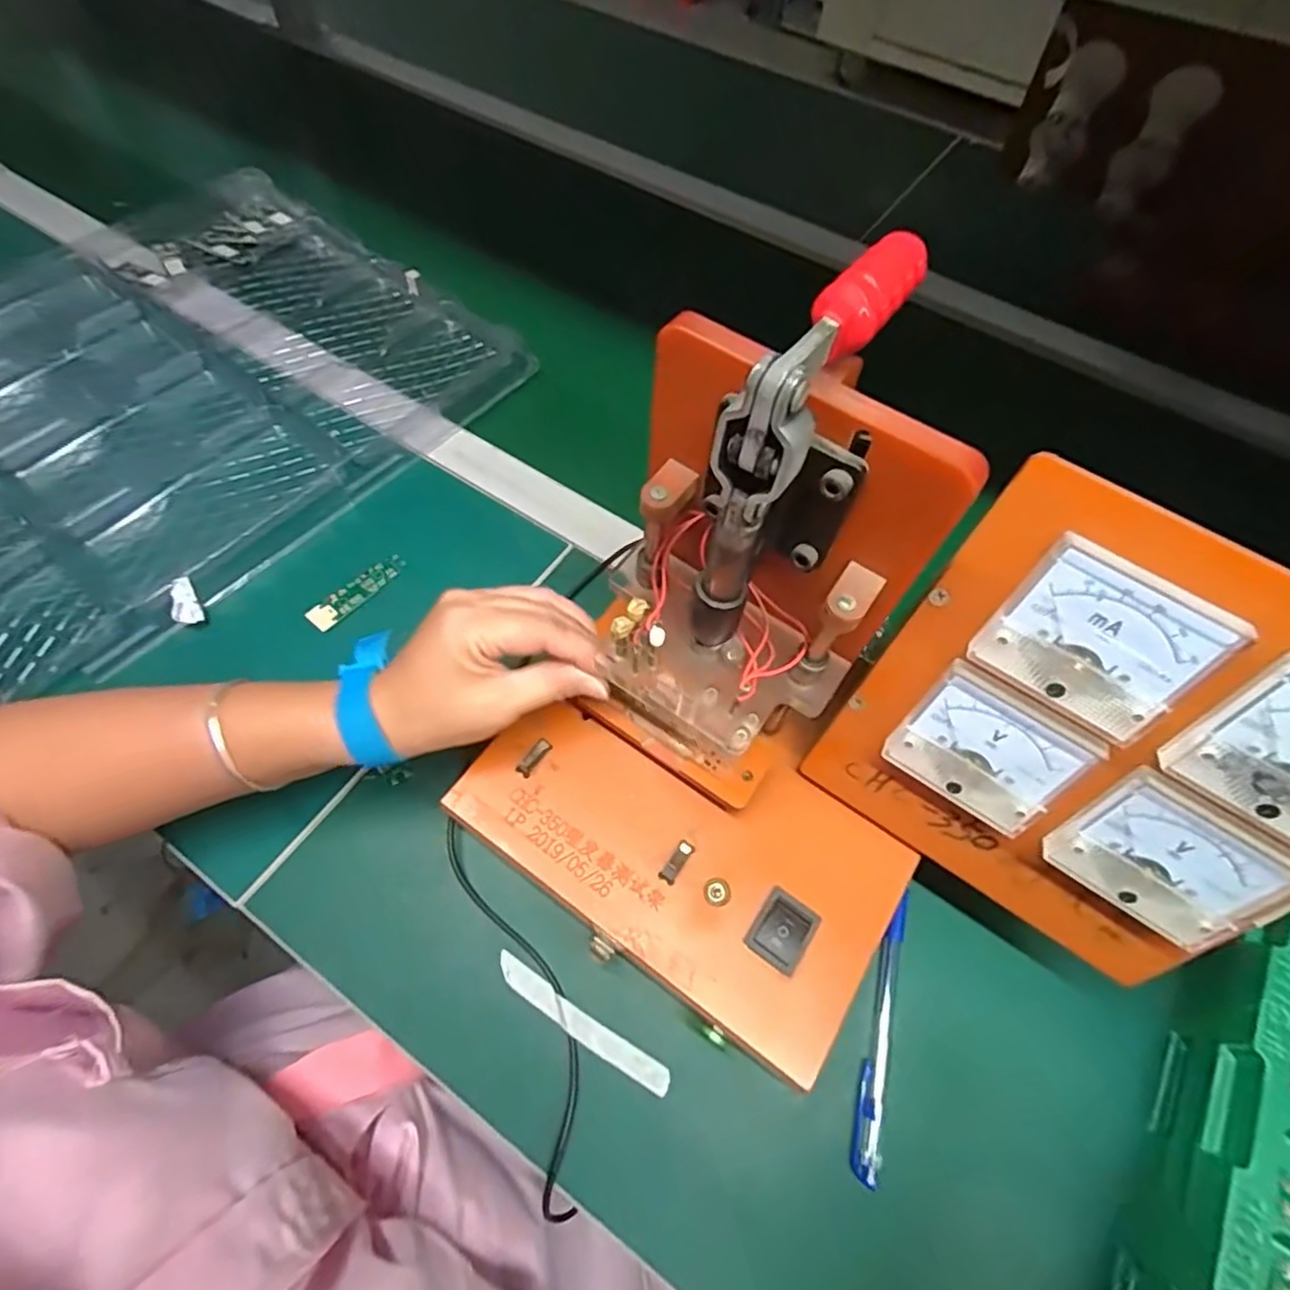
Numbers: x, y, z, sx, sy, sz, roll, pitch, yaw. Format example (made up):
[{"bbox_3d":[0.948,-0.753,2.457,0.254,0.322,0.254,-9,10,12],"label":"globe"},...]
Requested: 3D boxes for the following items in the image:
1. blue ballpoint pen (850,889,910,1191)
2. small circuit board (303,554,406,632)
[{"bbox_3d":[0.124,0.198,0.333,0.013,0.009,0.135,17,63,7],"label":"blue ballpoint pen"},{"bbox_3d":[-0.200,-0.038,0.445,0.018,0.006,0.073,38,67,16],"label":"small circuit board"}]

